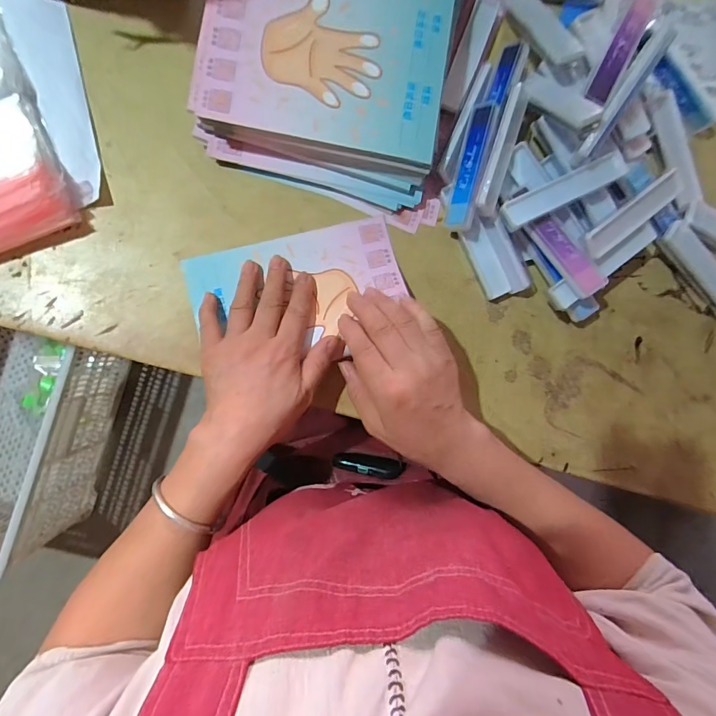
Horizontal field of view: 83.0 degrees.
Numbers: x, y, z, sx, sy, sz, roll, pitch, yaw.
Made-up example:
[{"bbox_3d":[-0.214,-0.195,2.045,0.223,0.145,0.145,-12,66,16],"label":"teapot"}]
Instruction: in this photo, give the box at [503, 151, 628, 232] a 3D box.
[{"bbox_3d":[0.197,-0.161,0.386,0.132,0.015,0.027,-27,93,-6],"label":"box"}]

